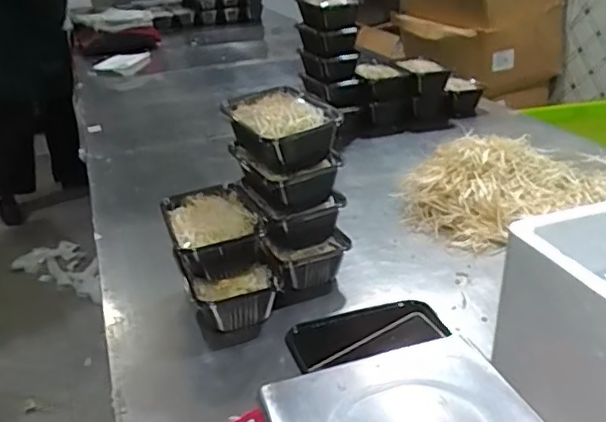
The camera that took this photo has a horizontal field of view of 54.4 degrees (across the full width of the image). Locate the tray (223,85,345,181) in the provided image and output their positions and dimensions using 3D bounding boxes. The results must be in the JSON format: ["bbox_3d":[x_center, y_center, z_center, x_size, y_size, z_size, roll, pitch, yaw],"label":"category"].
[{"bbox_3d":[-0.030,-0.112,0.853,0.118,0.086,0.178,-13,29,-21],"label":"tray"}]

